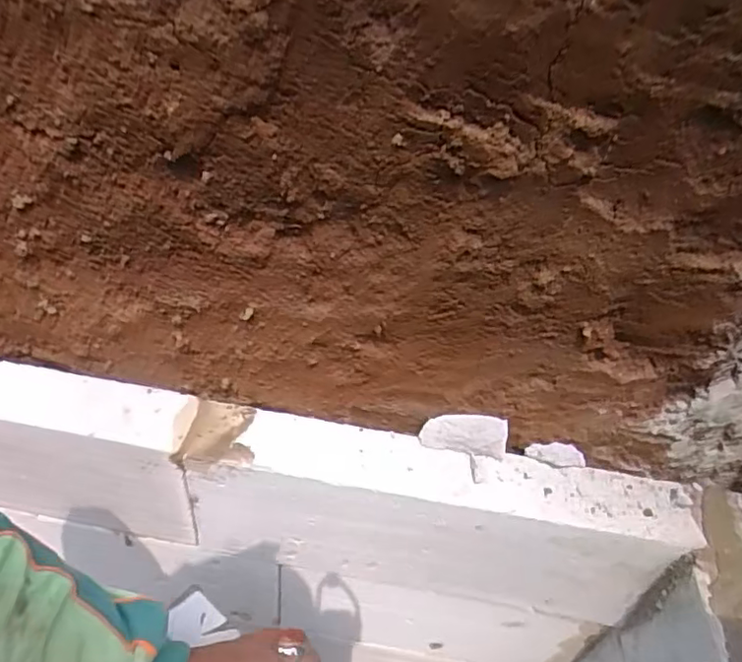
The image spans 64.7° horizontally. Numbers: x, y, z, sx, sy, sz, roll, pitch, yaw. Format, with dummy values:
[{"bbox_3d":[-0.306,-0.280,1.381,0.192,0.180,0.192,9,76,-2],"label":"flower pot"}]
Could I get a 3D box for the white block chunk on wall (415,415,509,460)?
[{"bbox_3d":[0.099,0.111,0.627,0.089,0.037,0.028,8,43,2],"label":"white block chunk on wall"}]

